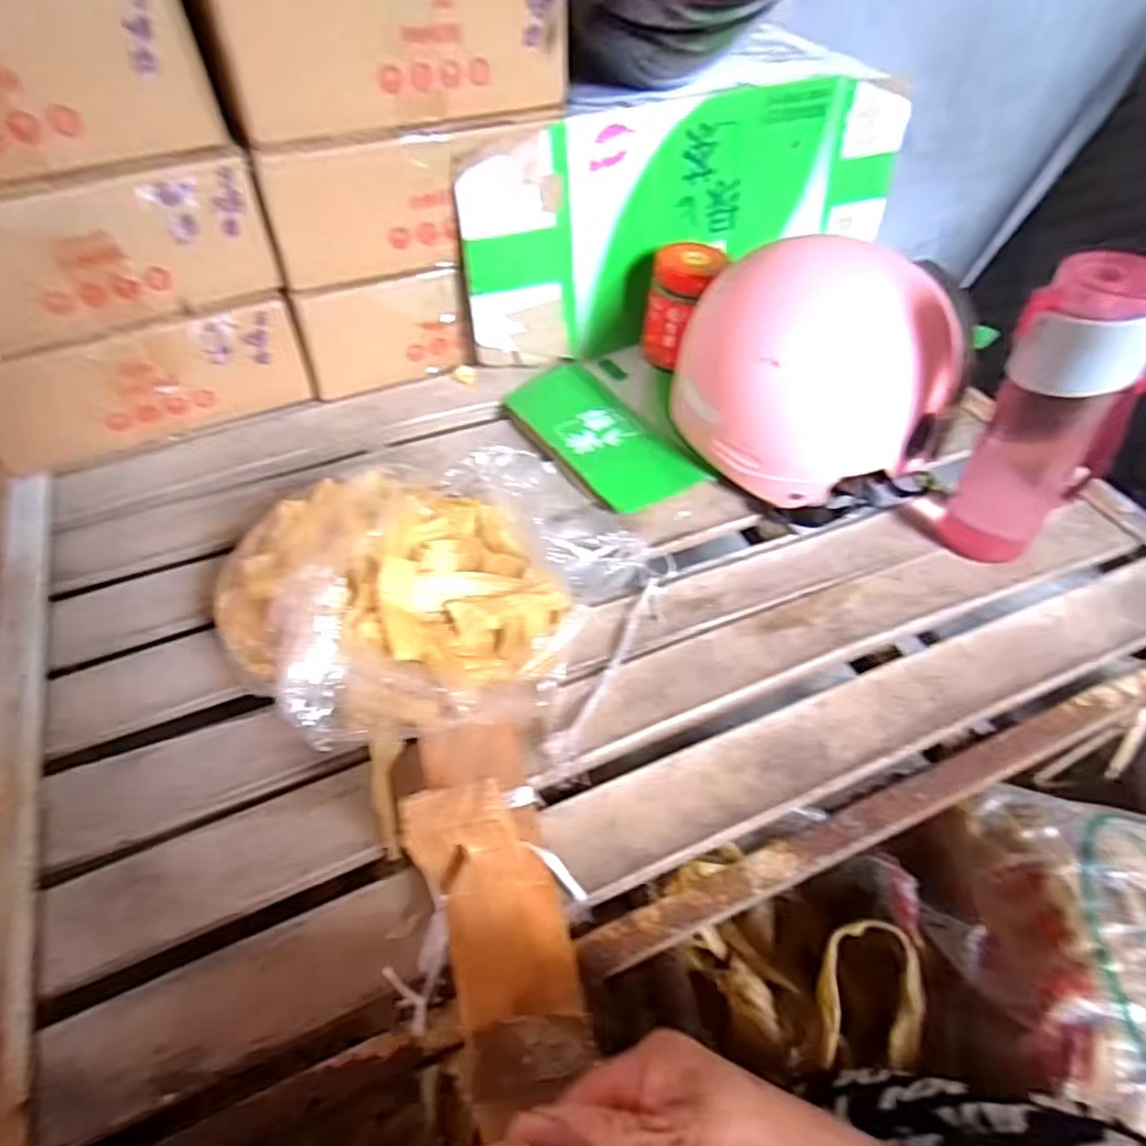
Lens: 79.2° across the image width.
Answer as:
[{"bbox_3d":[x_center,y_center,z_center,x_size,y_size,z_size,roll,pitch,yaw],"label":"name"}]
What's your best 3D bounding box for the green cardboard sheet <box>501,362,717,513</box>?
[{"bbox_3d":[0.019,-0.128,0.636,0.096,0.016,0.207,-26,56,-25],"label":"green cardboard sheet"}]

